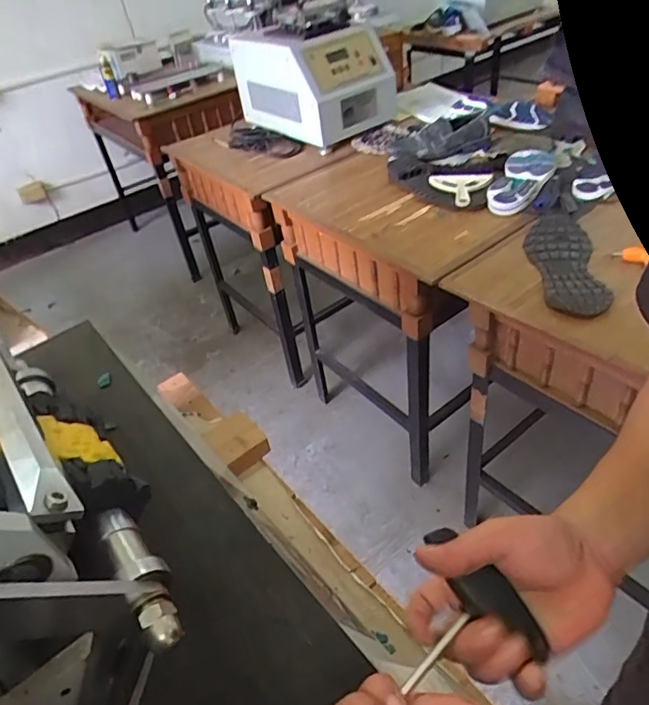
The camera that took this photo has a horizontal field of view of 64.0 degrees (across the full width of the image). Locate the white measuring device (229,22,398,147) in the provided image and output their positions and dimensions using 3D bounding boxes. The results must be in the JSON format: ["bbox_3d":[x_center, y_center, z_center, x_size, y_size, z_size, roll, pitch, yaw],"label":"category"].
[{"bbox_3d":[-0.049,-0.817,1.580,0.420,0.272,0.336,29,52,35],"label":"white measuring device"}]

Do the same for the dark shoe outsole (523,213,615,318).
[{"bbox_3d":[0.421,-0.166,0.918,0.113,0.020,0.327,1,41,13],"label":"dark shoe outsole"}]

